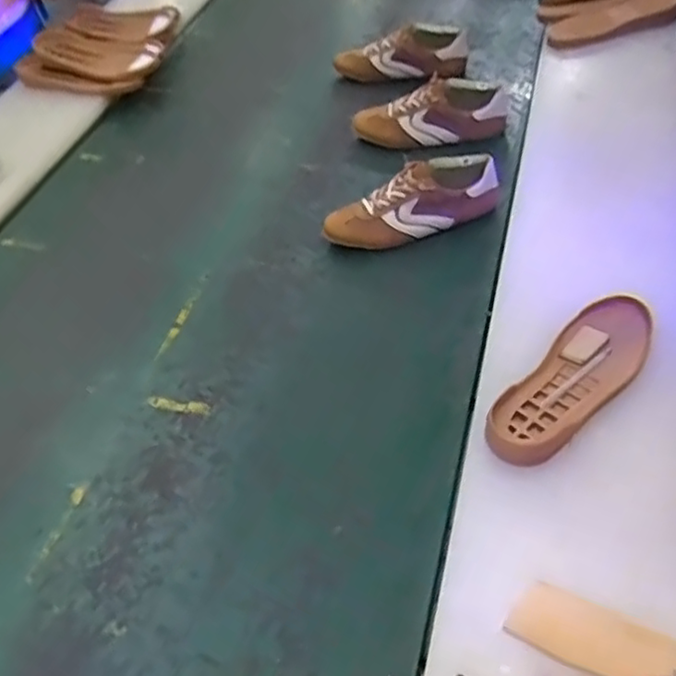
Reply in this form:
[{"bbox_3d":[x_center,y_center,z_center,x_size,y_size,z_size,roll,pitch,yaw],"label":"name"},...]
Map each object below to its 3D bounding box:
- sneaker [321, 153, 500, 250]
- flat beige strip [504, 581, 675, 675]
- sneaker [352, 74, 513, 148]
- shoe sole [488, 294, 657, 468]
[{"bbox_3d":[0.110,-0.202,1.033,0.272,0.094,0.084,-19,47,5],"label":"sneaker"},{"bbox_3d":[0.209,0.244,0.562,0.127,0.011,0.050,18,73,23],"label":"flat beige strip"},{"bbox_3d":[0.162,-0.392,1.214,0.271,0.104,0.093,1,45,26],"label":"sneaker"},{"bbox_3d":[0.254,0.039,0.736,0.086,0.027,0.256,29,61,35],"label":"shoe sole"}]

